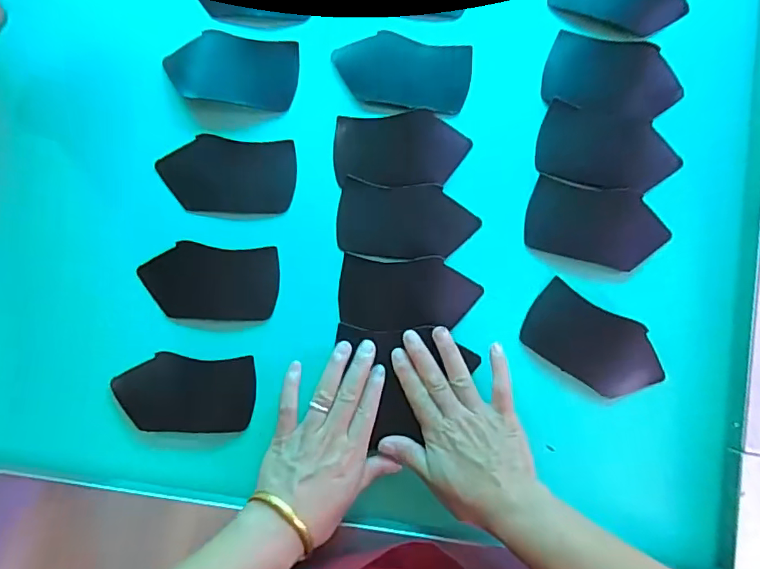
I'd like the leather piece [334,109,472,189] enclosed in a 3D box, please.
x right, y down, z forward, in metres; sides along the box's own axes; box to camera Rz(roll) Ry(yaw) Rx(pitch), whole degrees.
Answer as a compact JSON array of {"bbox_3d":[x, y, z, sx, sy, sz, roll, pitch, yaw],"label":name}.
[{"bbox_3d":[0.020,-0.128,0.484,0.124,0.017,0.067,-1,85,3],"label":"leather piece"}]

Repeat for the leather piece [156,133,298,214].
[{"bbox_3d":[-0.145,-0.104,0.487,0.126,0.005,0.070,4,90,0],"label":"leather piece"}]

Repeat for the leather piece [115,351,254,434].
[{"bbox_3d":[-0.181,0.103,0.477,0.128,0.005,0.073,2,93,3],"label":"leather piece"}]

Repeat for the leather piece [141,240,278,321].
[{"bbox_3d":[-0.161,-0.002,0.480,0.128,0.015,0.069,4,85,3],"label":"leather piece"}]

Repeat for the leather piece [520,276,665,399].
[{"bbox_3d":[0.197,0.055,0.465,0.126,0.010,0.066,32,87,5],"label":"leather piece"}]

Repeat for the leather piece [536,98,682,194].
[{"bbox_3d":[0.214,-0.124,0.480,0.126,0.015,0.073,15,86,4],"label":"leather piece"}]

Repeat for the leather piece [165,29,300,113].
[{"bbox_3d":[-0.144,-0.210,0.500,0.125,0.004,0.066,8,92,0],"label":"leather piece"}]

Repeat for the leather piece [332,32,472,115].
[{"bbox_3d":[0.022,-0.208,0.498,0.129,0.007,0.071,12,83,3],"label":"leather piece"}]

